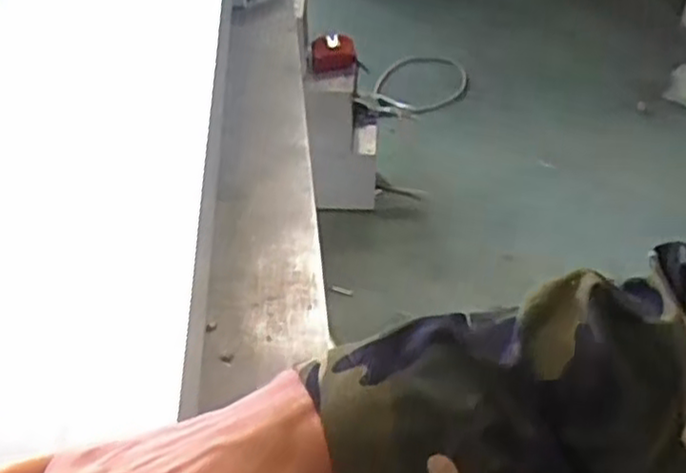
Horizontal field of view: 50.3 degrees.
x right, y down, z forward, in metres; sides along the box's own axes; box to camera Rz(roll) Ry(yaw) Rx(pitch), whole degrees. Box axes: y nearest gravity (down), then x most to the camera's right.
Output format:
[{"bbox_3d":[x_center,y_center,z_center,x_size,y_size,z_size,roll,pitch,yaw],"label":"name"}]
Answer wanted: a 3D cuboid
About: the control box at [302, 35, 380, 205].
[{"bbox_3d":[-0.003,-0.173,1.167,0.115,0.259,0.125,1,42,2],"label":"control box"}]

